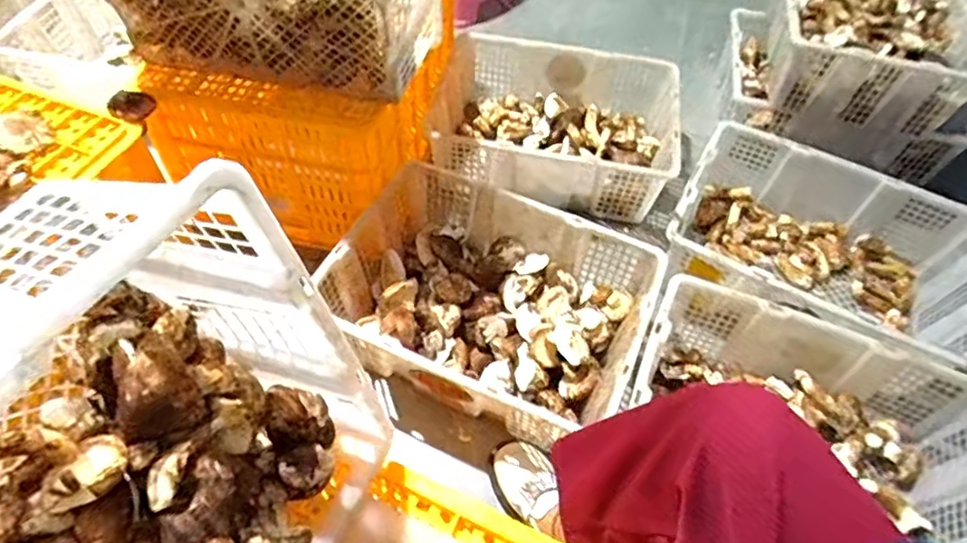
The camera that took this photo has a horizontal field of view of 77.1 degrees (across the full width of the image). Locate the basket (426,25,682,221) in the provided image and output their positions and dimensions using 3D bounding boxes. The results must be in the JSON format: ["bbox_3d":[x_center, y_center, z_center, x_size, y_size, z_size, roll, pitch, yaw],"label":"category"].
[{"bbox_3d":[0.147,-0.308,1.234,0.462,0.167,0.331,13,53,7],"label":"basket"}]

